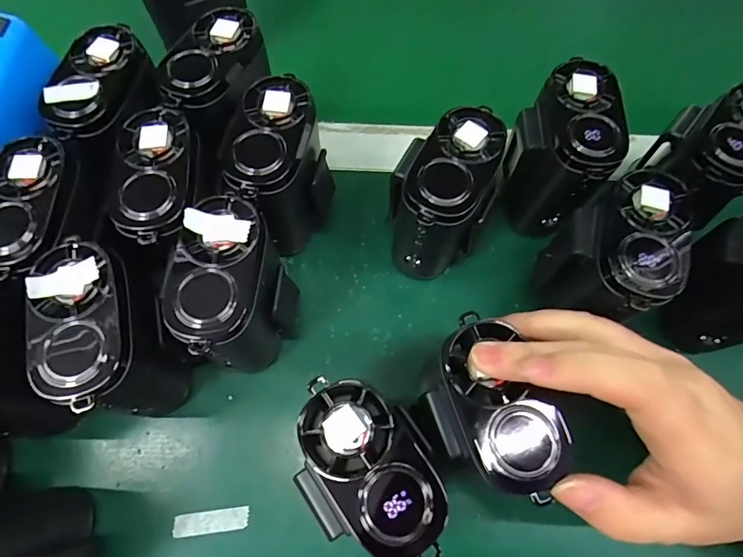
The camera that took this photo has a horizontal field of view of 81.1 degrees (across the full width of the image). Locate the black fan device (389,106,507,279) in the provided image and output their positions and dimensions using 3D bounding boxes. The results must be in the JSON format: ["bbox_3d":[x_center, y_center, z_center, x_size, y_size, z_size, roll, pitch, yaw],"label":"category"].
[{"bbox_3d":[0.038,-0.039,0.246,0.047,0.085,0.073,22,70,7],"label":"black fan device"}]

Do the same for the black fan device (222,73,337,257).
[{"bbox_3d":[-0.046,-0.058,0.250,0.041,0.087,0.071,7,68,2],"label":"black fan device"}]

